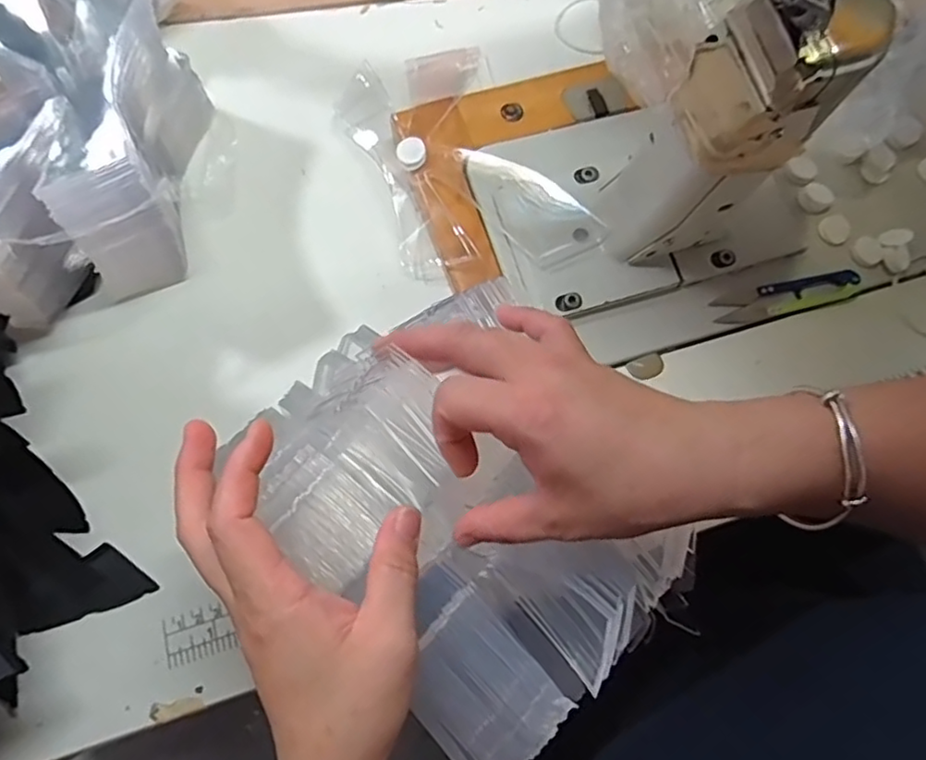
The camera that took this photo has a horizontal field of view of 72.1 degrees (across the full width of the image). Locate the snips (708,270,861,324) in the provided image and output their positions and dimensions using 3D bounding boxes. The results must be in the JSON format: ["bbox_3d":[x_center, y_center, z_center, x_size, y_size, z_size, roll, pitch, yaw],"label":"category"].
[{"bbox_3d":[0.224,-0.059,0.438,0.105,0.011,0.022,-13,69,-8],"label":"snips"}]

